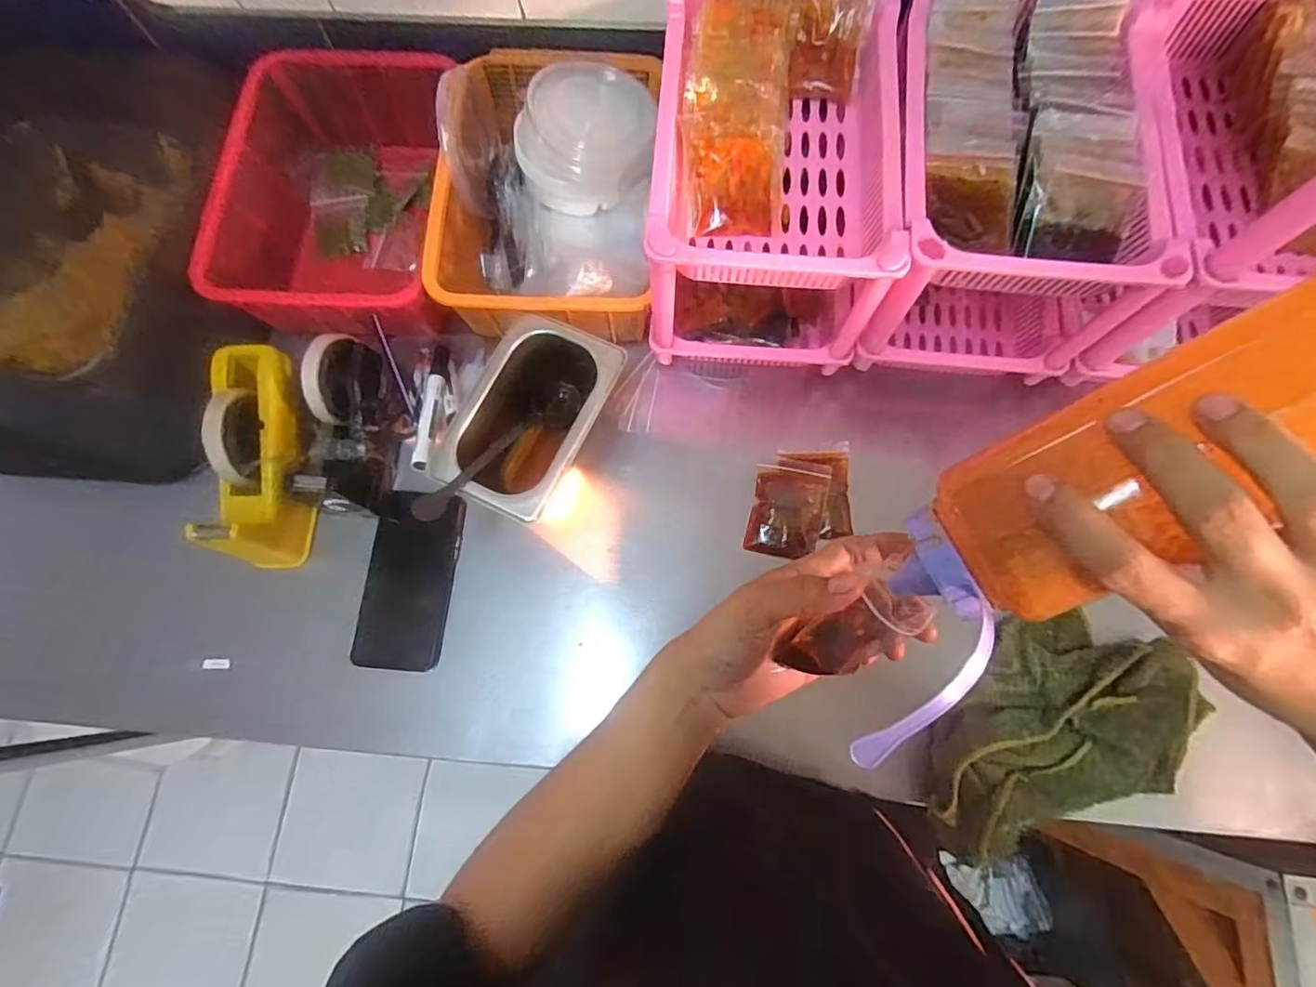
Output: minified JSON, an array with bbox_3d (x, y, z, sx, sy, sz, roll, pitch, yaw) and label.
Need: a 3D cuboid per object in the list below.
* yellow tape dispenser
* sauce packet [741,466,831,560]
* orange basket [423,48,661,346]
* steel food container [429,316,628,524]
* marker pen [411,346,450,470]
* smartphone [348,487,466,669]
[{"bbox_3d":[-0.365,-0.034,0.526,0.058,0.095,0.201,-5,90,0],"label":"yellow tape dispenser"},{"bbox_3d":[0.127,0.018,0.567,0.070,0.012,0.086,12,75,5],"label":"sauce packet"},{"bbox_3d":[-0.112,-0.306,0.600,0.185,0.118,0.294,4,74,2],"label":"orange basket"},{"bbox_3d":[-0.109,-0.064,0.543,0.106,0.109,0.185,24,76,8],"label":"steel food container"},{"bbox_3d":[-0.211,-0.084,0.543,0.015,0.014,0.144,-4,56,0],"label":"marker pen"},{"bbox_3d":[-0.236,0.082,0.551,0.081,0.011,0.162,7,81,-4],"label":"smartphone"}]

